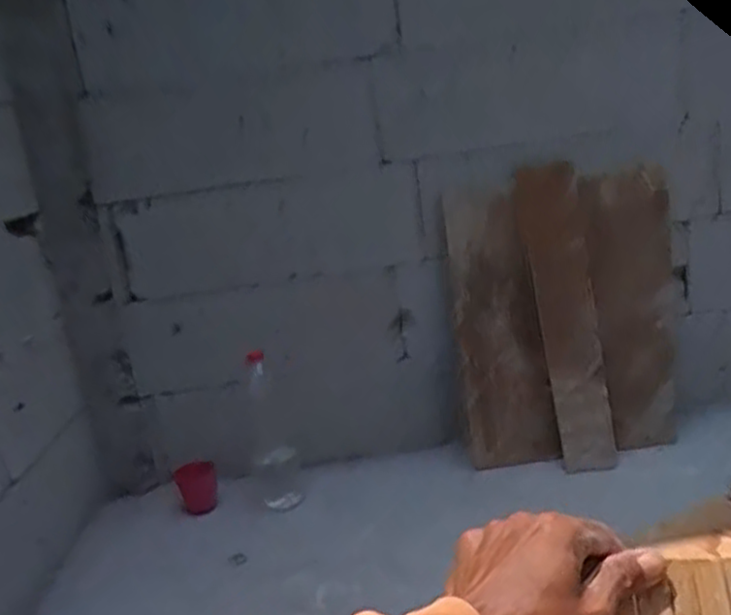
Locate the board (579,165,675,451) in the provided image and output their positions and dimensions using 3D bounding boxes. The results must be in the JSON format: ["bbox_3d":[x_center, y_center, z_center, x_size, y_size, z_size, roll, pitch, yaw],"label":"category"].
[{"bbox_3d":[0.491,0.009,1.408,0.160,0.501,0.016,-10,10,-9],"label":"board"}]

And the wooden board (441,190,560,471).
[{"bbox_3d":[0.228,0.043,1.389,0.158,0.491,0.029,-10,7,10],"label":"wooden board"}]

